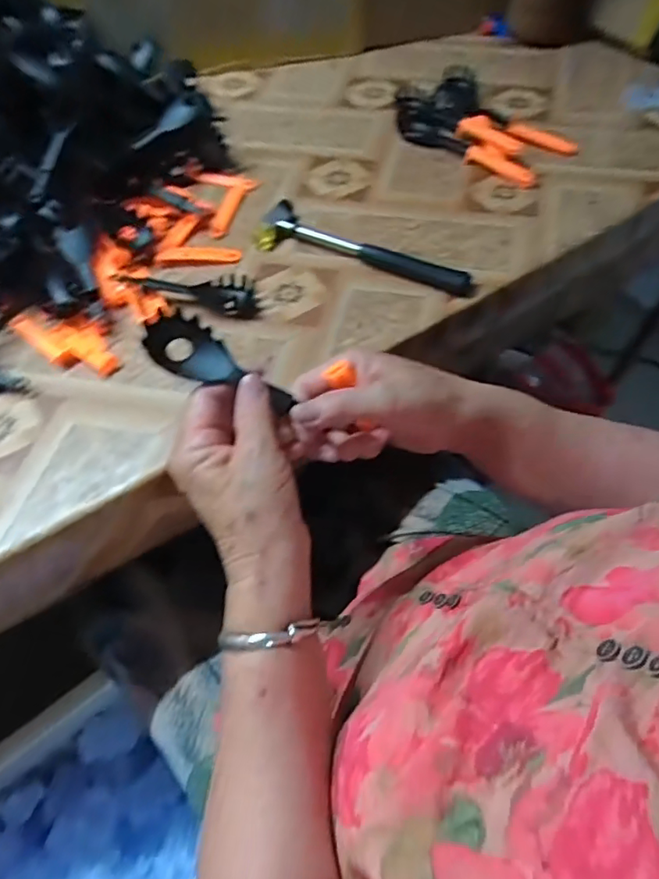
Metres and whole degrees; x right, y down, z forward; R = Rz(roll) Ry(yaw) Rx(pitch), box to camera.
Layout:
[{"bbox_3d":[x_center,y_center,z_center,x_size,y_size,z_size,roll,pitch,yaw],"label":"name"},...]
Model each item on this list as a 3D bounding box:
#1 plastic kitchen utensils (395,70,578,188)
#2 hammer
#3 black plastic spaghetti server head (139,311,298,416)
[{"bbox_3d":[0.166,-0.365,0.639,0.124,0.029,0.232,-40,66,-22],"label":"plastic kitchen utensils"},{"bbox_3d":[0.037,-0.185,0.529,0.212,0.019,0.059,20,60,12],"label":"hammer"},{"bbox_3d":[-0.067,-0.045,0.342,0.097,0.014,0.033,29,61,-6],"label":"black plastic spaghetti server head"}]

